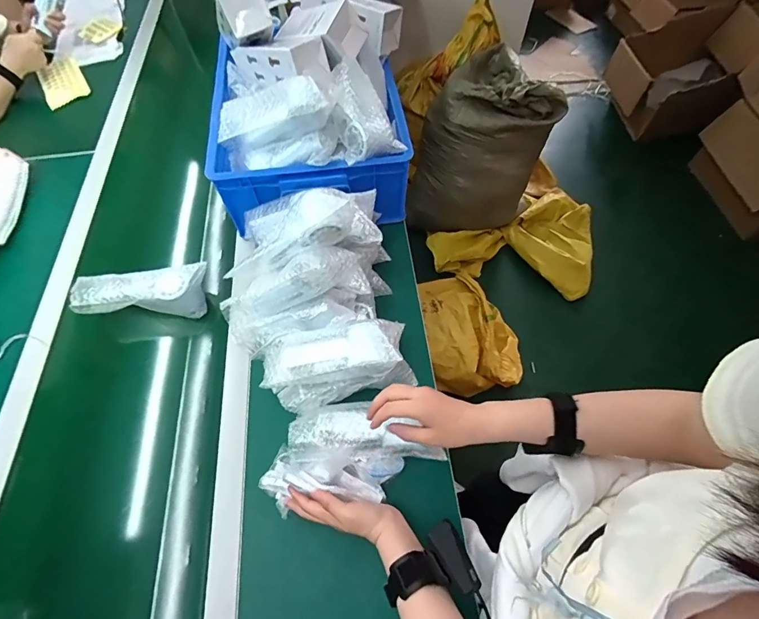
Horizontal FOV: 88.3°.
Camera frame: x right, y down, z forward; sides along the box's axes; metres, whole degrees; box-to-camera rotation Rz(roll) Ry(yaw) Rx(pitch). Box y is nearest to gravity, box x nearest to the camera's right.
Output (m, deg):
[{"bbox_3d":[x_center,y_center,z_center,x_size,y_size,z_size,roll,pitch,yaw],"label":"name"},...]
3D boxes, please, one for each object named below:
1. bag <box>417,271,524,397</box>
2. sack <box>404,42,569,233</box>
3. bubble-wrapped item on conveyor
[{"bbox_3d":[0.318,0.081,1.350,0.350,0.176,0.401,-3,61,-1],"label":"bag"},{"bbox_3d":[0.357,-0.594,1.551,0.457,0.567,0.394,-32,65,-16],"label":"sack"},{"bbox_3d":[-0.403,-0.025,0.679,0.208,0.070,0.072,-8,61,-4],"label":"bubble-wrapped item on conveyor"}]

